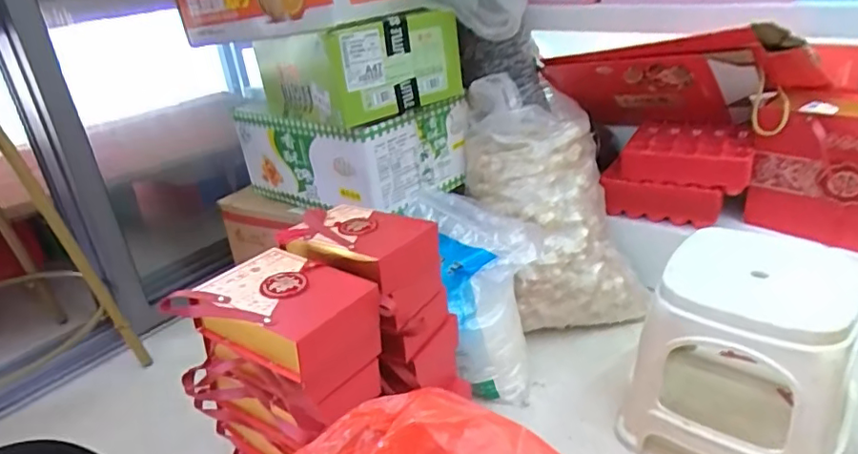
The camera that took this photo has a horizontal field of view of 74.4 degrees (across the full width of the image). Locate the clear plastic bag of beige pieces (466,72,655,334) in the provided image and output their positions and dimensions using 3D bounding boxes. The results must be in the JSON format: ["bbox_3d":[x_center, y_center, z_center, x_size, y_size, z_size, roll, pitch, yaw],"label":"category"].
[{"bbox_3d":[0.239,-0.040,1.099,0.263,0.507,0.170,-14,-1,-8],"label":"clear plastic bag of beige pieces"}]

